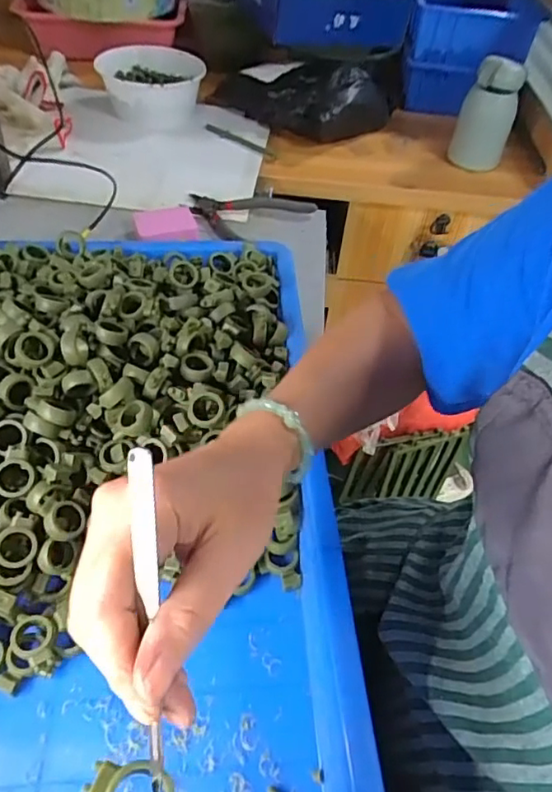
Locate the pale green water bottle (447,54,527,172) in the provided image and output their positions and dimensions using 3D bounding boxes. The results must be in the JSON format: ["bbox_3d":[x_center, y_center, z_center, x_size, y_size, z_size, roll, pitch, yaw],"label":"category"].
[{"bbox_3d":[0.318,-0.418,0.834,0.076,0.147,0.064,21,50,13],"label":"pale green water bottle"}]

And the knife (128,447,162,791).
[{"bbox_3d":[-0.049,0.088,0.213,0.009,0.138,0.004,-2,7,-7],"label":"knife"}]

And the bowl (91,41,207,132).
[{"bbox_3d":[-0.207,-0.522,0.941,0.160,0.082,0.176,3,48,-3],"label":"bowl"}]

